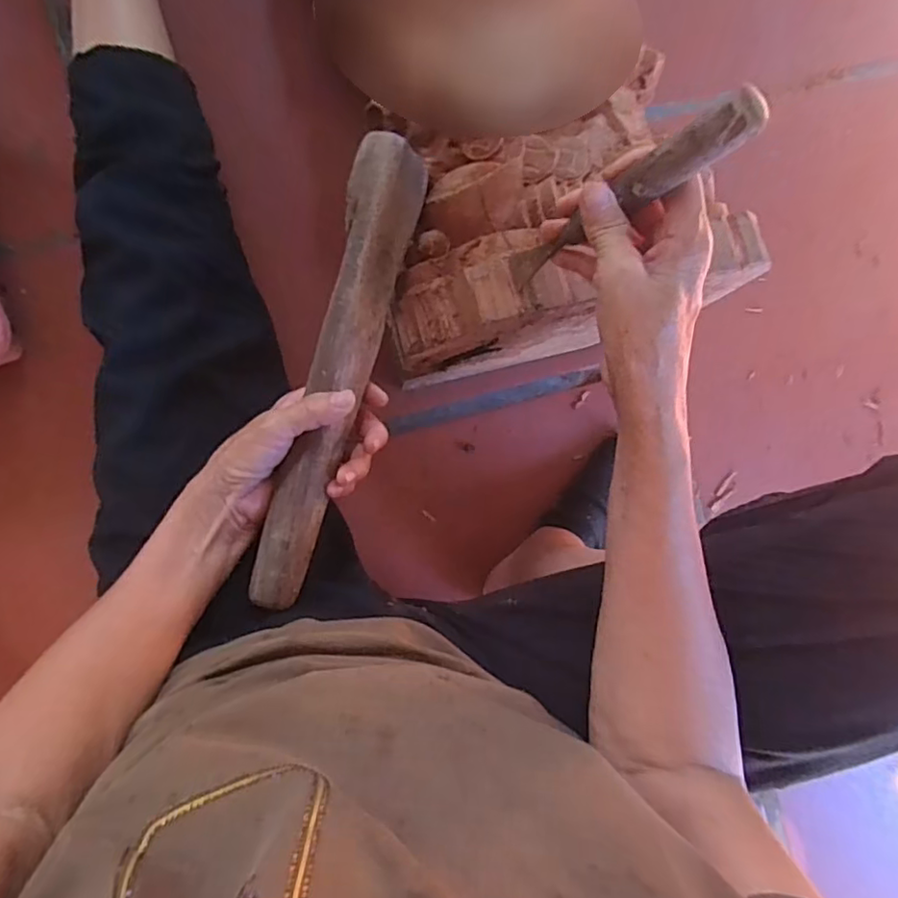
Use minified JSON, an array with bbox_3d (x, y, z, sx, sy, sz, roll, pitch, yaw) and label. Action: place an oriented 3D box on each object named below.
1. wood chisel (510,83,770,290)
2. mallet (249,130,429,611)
[{"bbox_3d":[0.092,-0.136,0.337,0.021,0.176,0.022,-23,93,-29],"label":"wood chisel"},{"bbox_3d":[-0.079,-0.053,0.416,0.046,0.034,0.328,16,89,-8],"label":"mallet"}]

